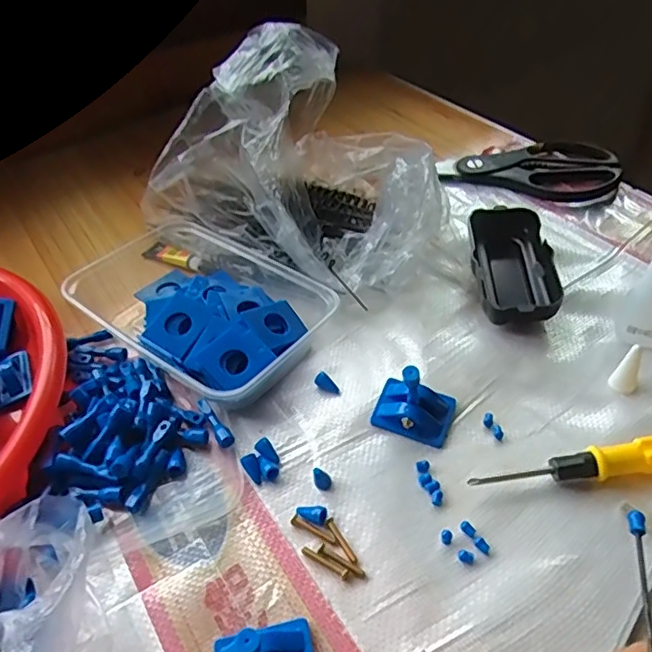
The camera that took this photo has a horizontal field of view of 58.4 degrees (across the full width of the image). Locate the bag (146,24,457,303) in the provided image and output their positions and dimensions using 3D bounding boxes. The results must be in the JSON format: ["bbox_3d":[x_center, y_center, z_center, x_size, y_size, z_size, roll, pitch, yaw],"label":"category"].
[{"bbox_3d":[-0.008,-0.132,0.442,0.215,0.141,0.166,22,51,26],"label":"bag"}]

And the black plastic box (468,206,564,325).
[{"bbox_3d":[0.131,-0.041,0.413,0.053,0.028,0.109,0,45,8],"label":"black plastic box"}]

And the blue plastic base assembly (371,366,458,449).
[{"bbox_3d":[0.052,0.042,0.341,0.045,0.031,0.037,16,49,22],"label":"blue plastic base assembly"}]

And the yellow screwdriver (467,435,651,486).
[{"bbox_3d":[0.149,0.073,0.309,0.141,0.018,0.016,-9,45,-2],"label":"yellow screwdriver"}]

